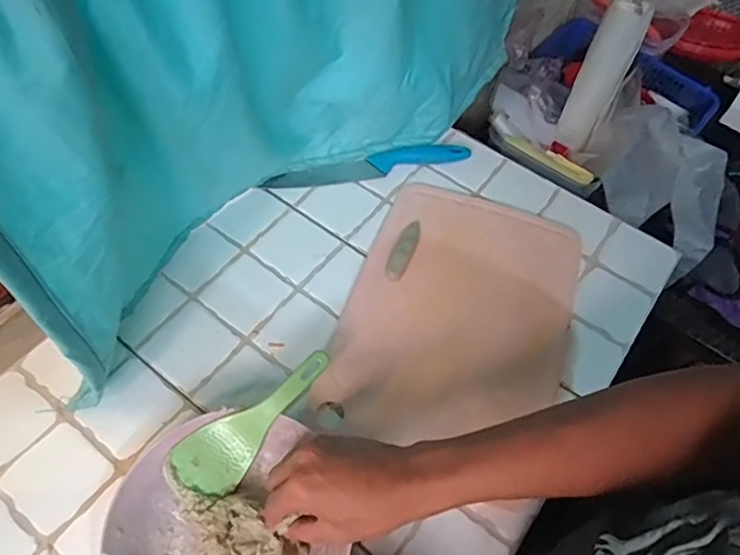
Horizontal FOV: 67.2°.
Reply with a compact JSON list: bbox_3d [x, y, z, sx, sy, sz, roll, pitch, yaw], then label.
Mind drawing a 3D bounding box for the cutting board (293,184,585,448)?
[{"bbox_3d":[0.100,0.039,0.617,0.237,0.016,0.334,20,59,8],"label":"cutting board"}]

